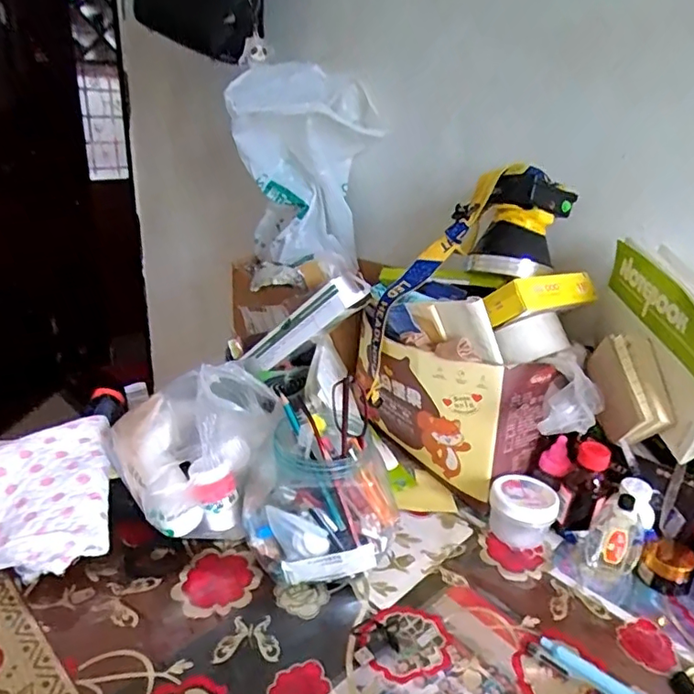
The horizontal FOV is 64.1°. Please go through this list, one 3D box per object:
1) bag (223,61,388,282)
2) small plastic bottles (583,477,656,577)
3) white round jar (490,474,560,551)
[{"bbox_3d":[-0.059,-0.264,0.833,0.203,0.263,0.211,2,23,-2],"label":"bag"},{"bbox_3d":[0.271,0.179,0.550,0.050,0.088,0.049,17,27,30],"label":"small plastic bottles"},{"bbox_3d":[0.186,0.173,0.590,0.066,0.050,0.067,2,23,-1],"label":"white round jar"}]

